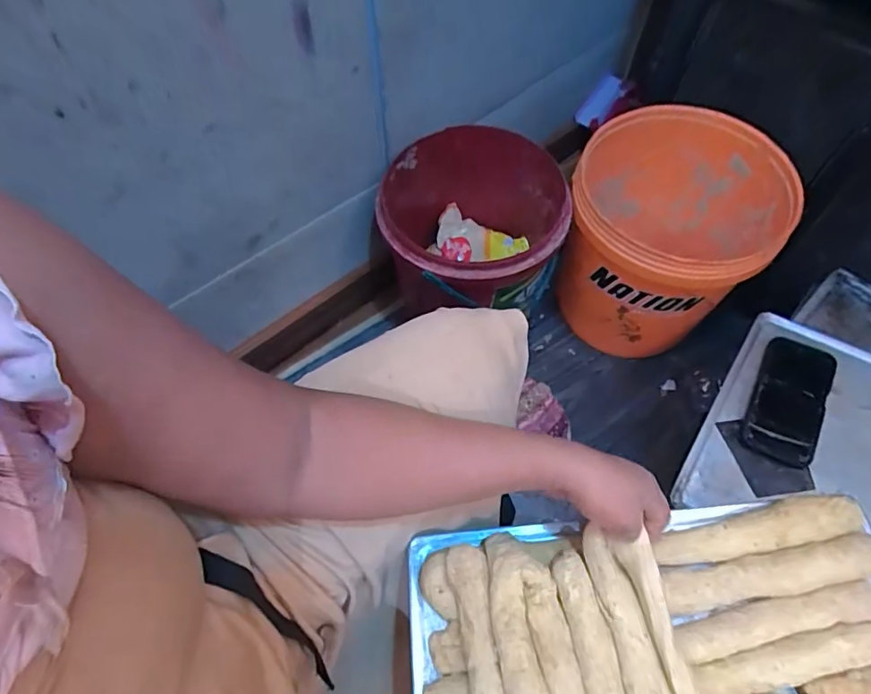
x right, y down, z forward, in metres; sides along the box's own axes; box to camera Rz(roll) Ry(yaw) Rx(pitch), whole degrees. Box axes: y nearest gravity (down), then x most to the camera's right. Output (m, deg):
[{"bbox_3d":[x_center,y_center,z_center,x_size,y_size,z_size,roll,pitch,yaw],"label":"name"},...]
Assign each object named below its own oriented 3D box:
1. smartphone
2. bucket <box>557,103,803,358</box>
[{"bbox_3d":[0.453,0.065,0.656,0.081,0.011,0.171,25,66,17],"label":"smartphone"},{"bbox_3d":[0.355,-0.170,0.845,0.272,0.315,0.291,0,57,0],"label":"bucket"}]

